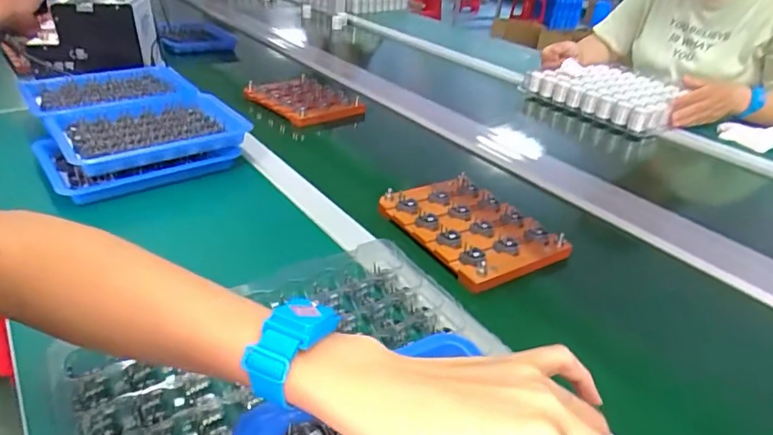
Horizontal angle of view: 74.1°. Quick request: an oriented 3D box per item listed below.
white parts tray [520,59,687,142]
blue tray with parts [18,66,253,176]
[{"bbox_3d":[0.461,-0.266,1.081,0.296,0.079,0.270,26,36,33],"label":"white parts tray"},{"bbox_3d":[-0.365,-0.153,0.733,0.217,0.030,0.348,-25,44,-34],"label":"blue tray with parts"}]

